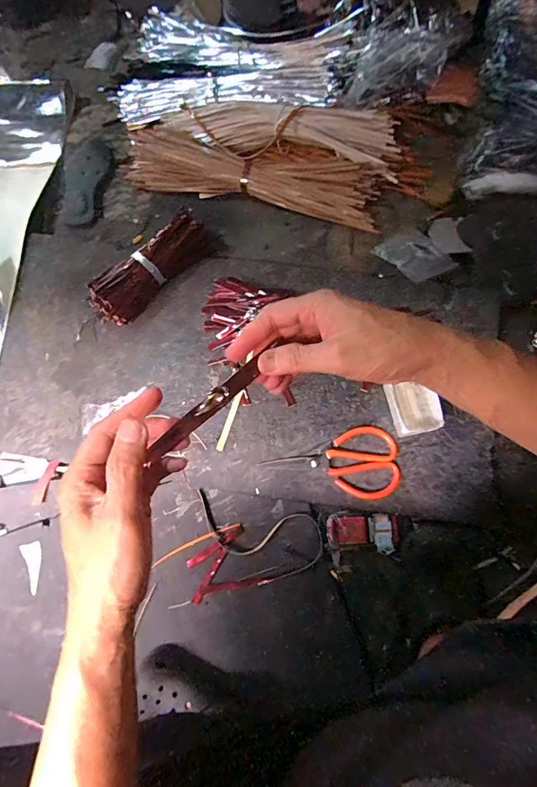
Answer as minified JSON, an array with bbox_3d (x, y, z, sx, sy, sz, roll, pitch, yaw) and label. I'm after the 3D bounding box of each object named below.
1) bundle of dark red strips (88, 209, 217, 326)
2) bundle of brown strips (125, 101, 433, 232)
[{"bbox_3d":[-0.217,-0.230,0.749,0.249,0.088,0.075,-41,78,-12],"label":"bundle of dark red strips"},{"bbox_3d":[0.022,-0.514,0.850,0.626,0.092,0.254,14,74,3],"label":"bundle of brown strips"}]

